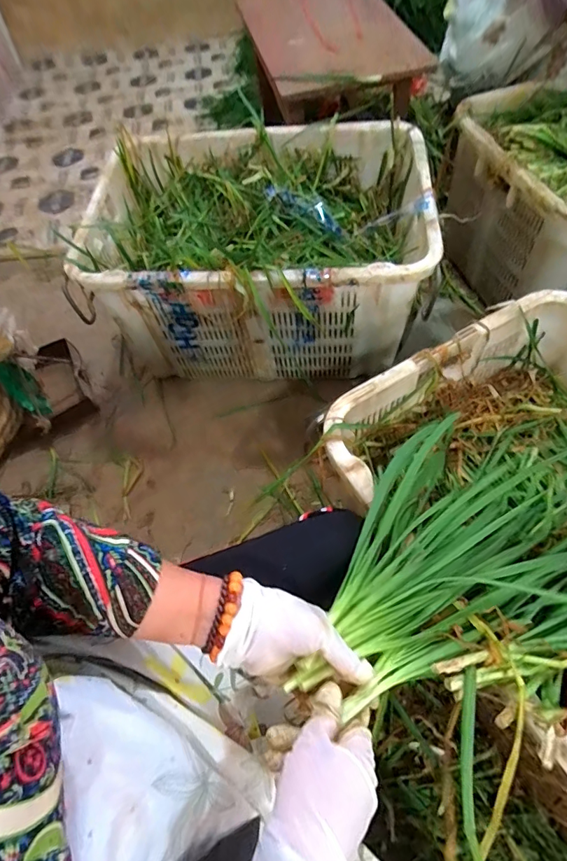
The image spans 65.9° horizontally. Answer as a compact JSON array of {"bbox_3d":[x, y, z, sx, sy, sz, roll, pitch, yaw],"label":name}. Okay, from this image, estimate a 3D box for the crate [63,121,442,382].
[{"bbox_3d":[-0.069,-0.429,1.058,0.755,0.353,0.552,3,61,5],"label":"crate"}]

